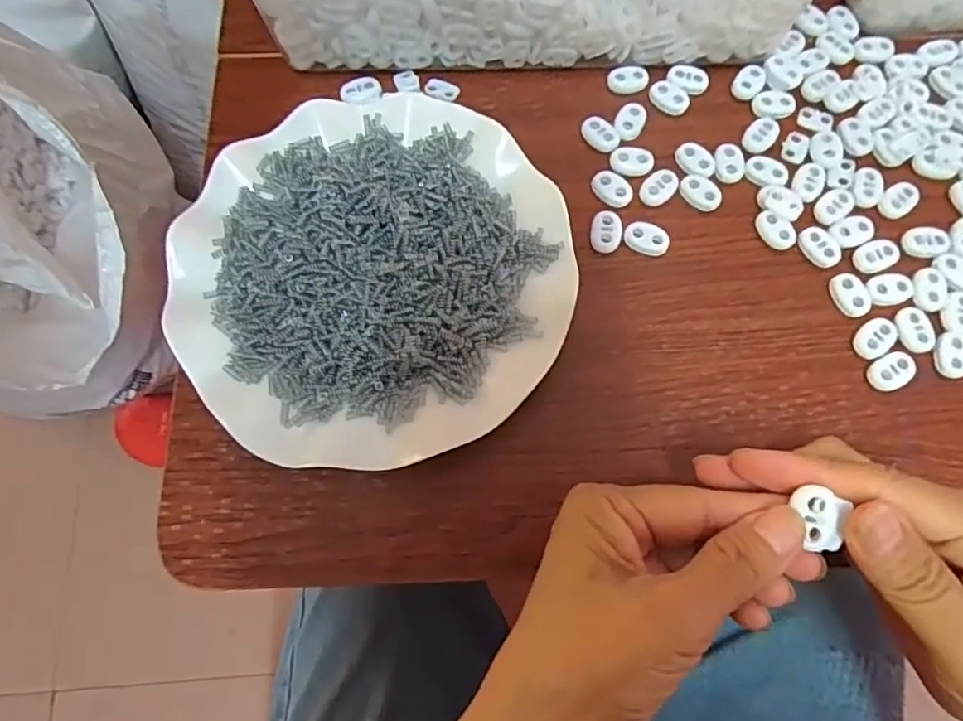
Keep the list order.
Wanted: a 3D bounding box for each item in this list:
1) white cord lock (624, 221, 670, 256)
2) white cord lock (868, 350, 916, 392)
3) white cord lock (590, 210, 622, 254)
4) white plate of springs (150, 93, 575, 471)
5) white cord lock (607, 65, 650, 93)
[{"bbox_3d":[0.085,-0.062,0.306,0.022,0.006,0.015,22,74,7],"label":"white cord lock"},{"bbox_3d":[0.194,0.005,0.284,0.022,0.006,0.015,-32,75,-9],"label":"white cord lock"},{"bbox_3d":[0.064,-0.066,0.307,0.015,0.004,0.023,5,73,2],"label":"white cord lock"},{"bbox_3d":[-0.050,-0.041,0.290,0.178,0.024,0.181,0,73,0],"label":"white plate of springs"},{"bbox_3d":[0.082,-0.157,0.337,0.022,0.004,0.014,-6,73,-2],"label":"white cord lock"}]

